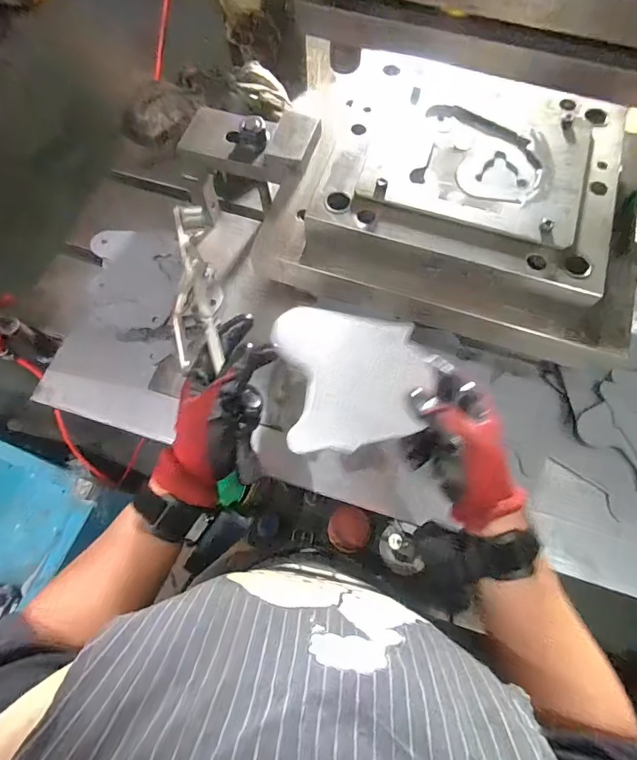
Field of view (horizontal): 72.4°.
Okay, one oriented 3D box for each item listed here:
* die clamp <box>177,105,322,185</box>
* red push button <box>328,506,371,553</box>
[{"bbox_3d":[-0.094,-0.320,0.578,0.183,0.044,0.103,18,71,7],"label":"die clamp"},{"bbox_3d":[0.045,0.206,0.603,0.059,0.015,0.059,0,85,-6],"label":"red push button"}]

